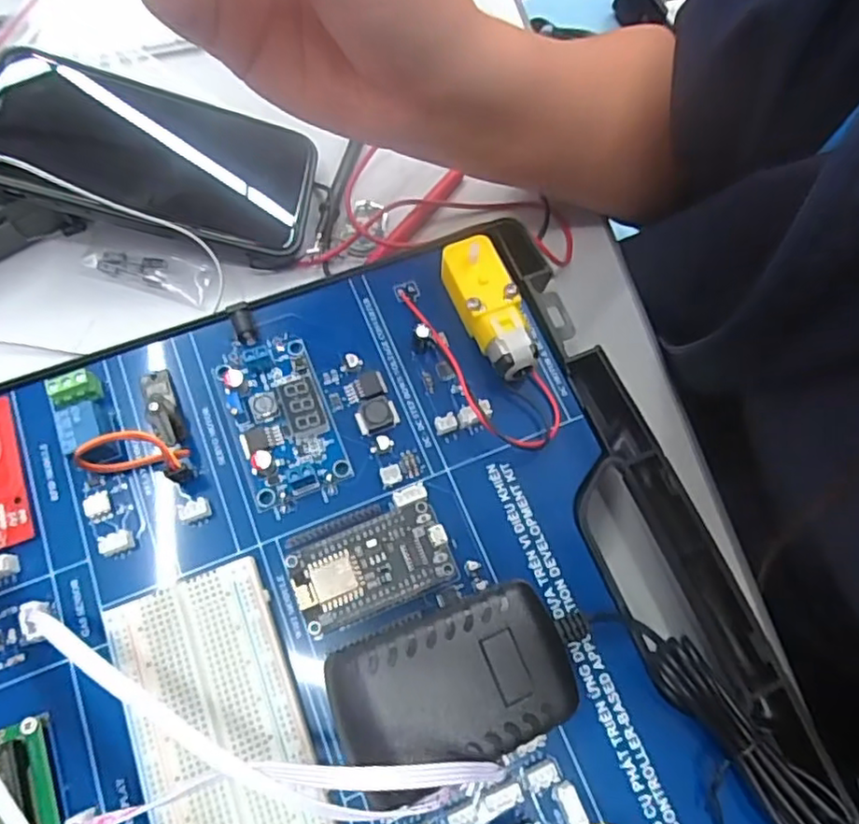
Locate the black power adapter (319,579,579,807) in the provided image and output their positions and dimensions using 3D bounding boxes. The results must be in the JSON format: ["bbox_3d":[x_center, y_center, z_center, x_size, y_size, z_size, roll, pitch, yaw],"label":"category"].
[{"bbox_3d":[0.008,0.092,0.218,0.075,0.039,0.048,-21,72,-10],"label":"black power adapter"}]

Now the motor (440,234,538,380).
[{"bbox_3d":[0.025,-0.043,0.273,0.025,0.024,0.064,-21,73,-10],"label":"motor"}]

